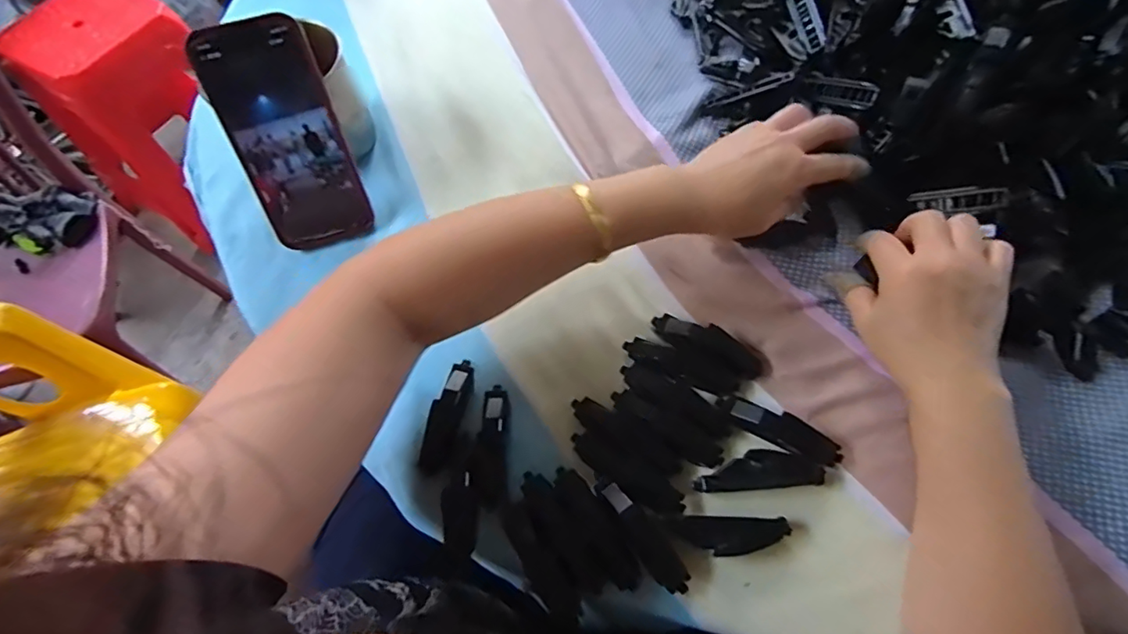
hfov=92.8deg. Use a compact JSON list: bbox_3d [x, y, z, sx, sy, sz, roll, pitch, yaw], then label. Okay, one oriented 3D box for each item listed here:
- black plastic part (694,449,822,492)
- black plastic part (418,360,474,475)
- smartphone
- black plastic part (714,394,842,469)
[{"bbox_3d":[0.123,0.098,0.345,0.079,0.011,0.023,-4,64,1],"label":"black plastic part"},{"bbox_3d":[-0.080,0.066,0.368,0.019,0.018,0.078,13,66,9],"label":"black plastic part"},{"bbox_3d":[-0.205,-0.132,0.407,0.077,0.161,0.016,-19,29,-7],"label":"smartphone"},{"bbox_3d":[0.142,0.072,0.352,0.080,0.011,0.022,26,68,14],"label":"black plastic part"}]

